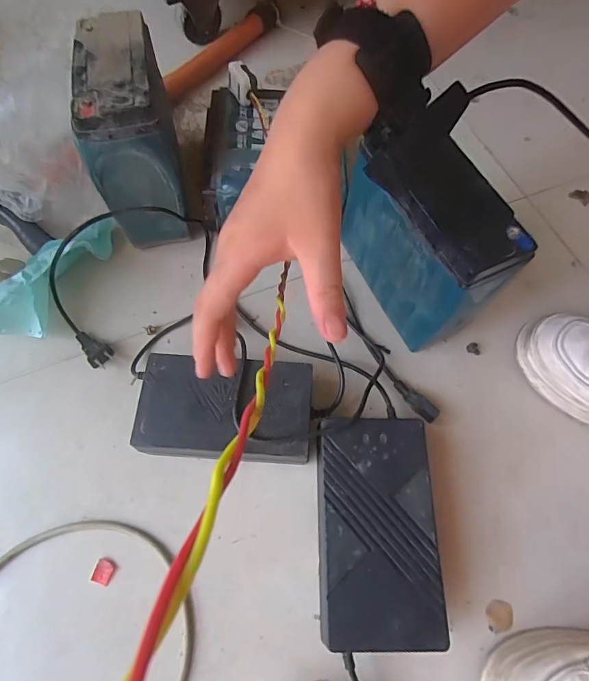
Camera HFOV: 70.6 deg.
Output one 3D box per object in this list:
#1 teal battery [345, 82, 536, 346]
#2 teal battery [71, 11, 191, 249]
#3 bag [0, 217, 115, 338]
[{"bbox_3d":[0.130,-0.102,0.439,0.081,0.164,0.179,-22,71,-11],"label":"teal battery"},{"bbox_3d":[-0.182,-0.231,0.474,0.083,0.175,0.194,-12,69,-7],"label":"teal battery"},{"bbox_3d":[-0.275,-0.055,0.459,0.069,0.056,0.194,39,72,13],"label":"bag"}]

